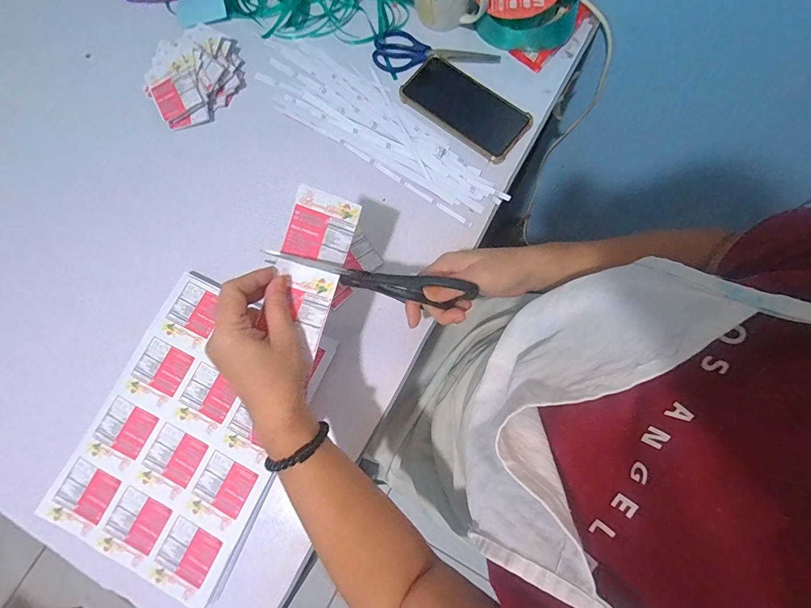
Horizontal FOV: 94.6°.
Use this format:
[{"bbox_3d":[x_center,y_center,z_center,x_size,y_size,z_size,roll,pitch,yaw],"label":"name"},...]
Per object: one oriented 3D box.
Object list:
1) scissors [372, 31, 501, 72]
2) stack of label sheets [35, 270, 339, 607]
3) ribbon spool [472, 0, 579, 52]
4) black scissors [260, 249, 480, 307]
[{"bbox_3d":[0.042,-0.355,0.520,0.172,0.011,0.059,-2,78,1],"label":"scissors"},{"bbox_3d":[-0.234,0.138,0.415,0.208,0.009,0.296,26,80,6],"label":"stack of label sheets"},{"bbox_3d":[0.164,-0.403,0.499,0.135,0.048,0.111,17,79,5],"label":"ribbon spool"},{"bbox_3d":[-0.032,-0.021,0.352,0.187,0.055,0.017,11,78,6],"label":"black scissors"}]

